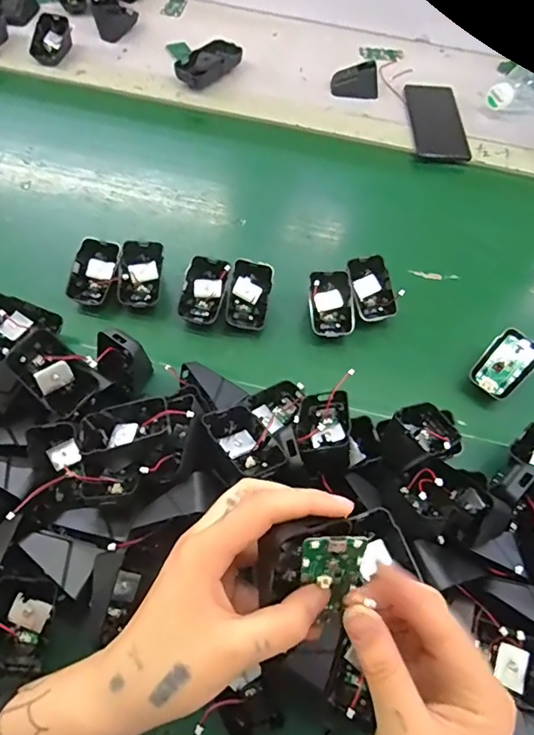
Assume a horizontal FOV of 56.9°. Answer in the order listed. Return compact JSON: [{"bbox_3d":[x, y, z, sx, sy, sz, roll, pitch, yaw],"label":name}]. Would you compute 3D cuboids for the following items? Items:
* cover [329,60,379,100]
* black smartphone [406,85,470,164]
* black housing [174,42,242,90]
[{"bbox_3d":[0.130,-0.418,0.719,0.068,0.037,0.033,5,61,0],"label":"cover"},{"bbox_3d":[0.242,-0.352,0.705,0.074,0.006,0.170,3,61,-2],"label":"black smartphone"},{"bbox_3d":[-0.085,-0.441,0.719,0.058,0.033,0.120,28,63,12],"label":"black housing"}]

